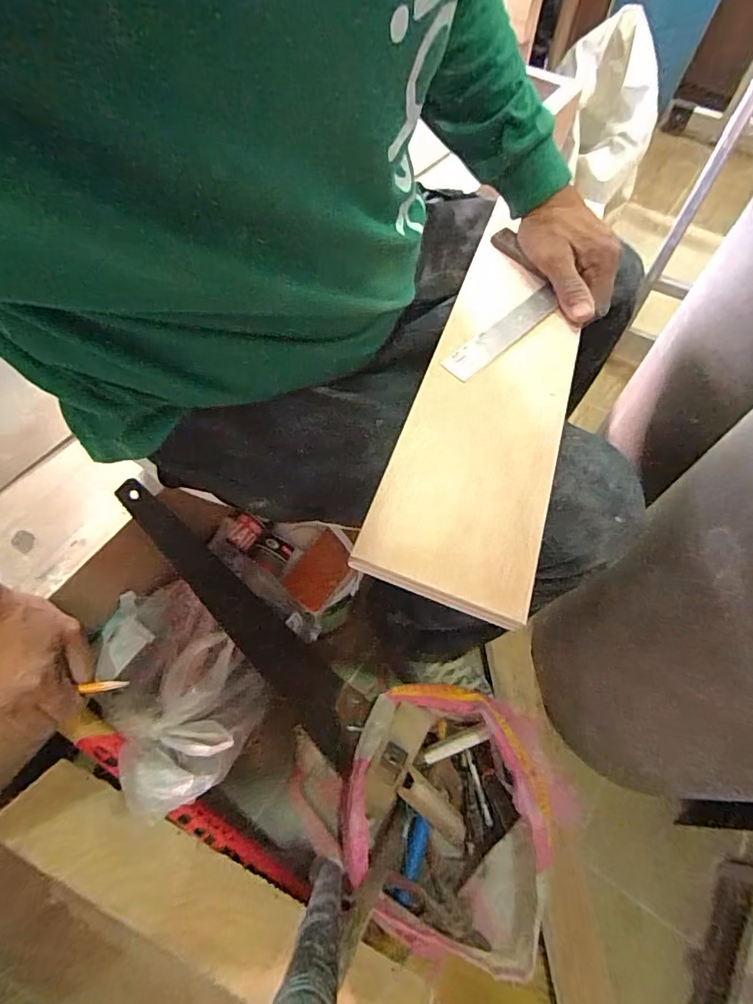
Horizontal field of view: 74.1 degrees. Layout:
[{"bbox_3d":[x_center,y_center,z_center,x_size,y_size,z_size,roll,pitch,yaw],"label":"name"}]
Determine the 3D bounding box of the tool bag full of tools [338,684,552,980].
[{"bbox_3d":[0.077,0.390,0.642,0.221,0.208,0.260,12,61,3],"label":"tool bag full of tools"}]

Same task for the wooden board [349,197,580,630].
[{"bbox_3d":[0.099,-0.104,0.419,0.123,0.017,0.403,15,58,5],"label":"wooden board"}]

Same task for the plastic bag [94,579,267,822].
[{"bbox_3d":[-0.220,0.204,0.547,0.145,0.076,0.212,-30,67,-18],"label":"plastic bag"}]

